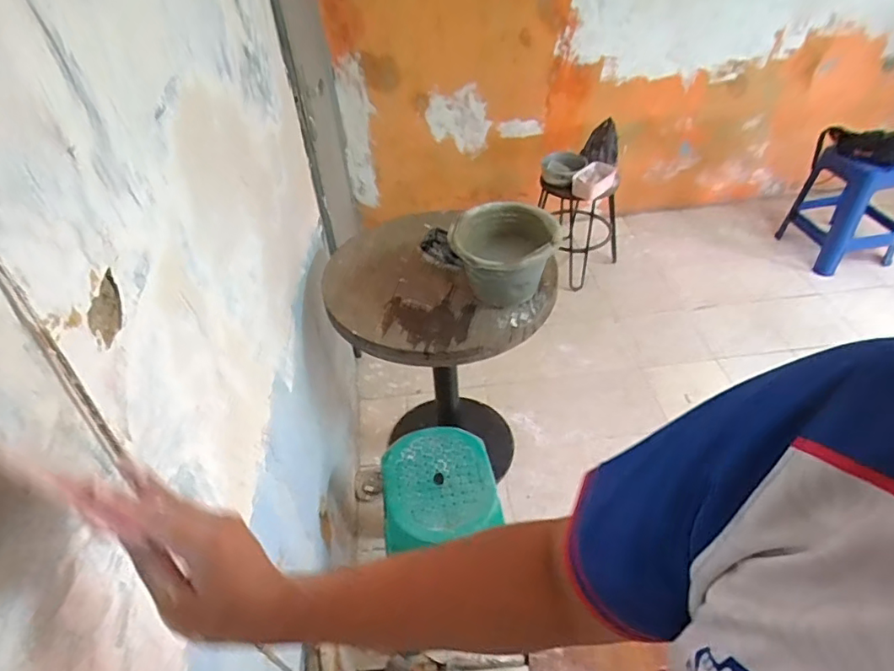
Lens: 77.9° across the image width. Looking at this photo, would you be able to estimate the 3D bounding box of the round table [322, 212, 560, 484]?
[{"bbox_3d":[-0.018,0.140,1.611,0.482,0.779,0.527,-3,43,2],"label":"round table"}]

